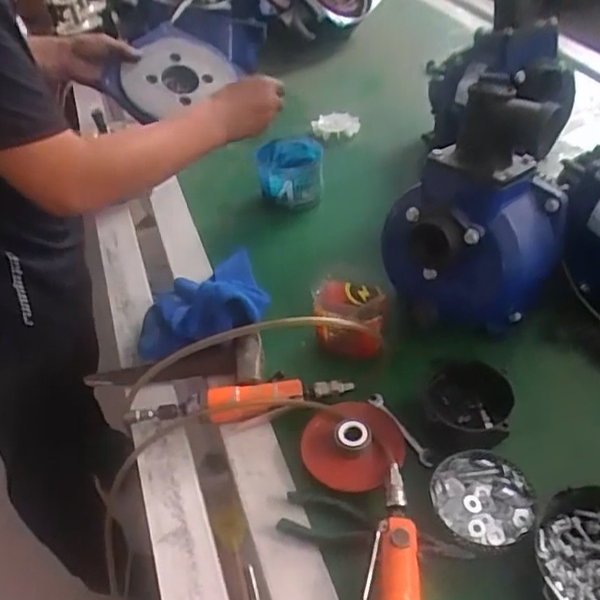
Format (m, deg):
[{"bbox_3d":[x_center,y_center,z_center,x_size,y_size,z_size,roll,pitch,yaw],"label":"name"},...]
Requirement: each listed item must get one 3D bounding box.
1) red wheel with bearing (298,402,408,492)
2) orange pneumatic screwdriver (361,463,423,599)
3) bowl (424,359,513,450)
[{"bbox_3d":[0.061,0.158,0.674,0.105,0.036,0.105,-4,44,4],"label":"red wheel with bearing"},{"bbox_3d":[0.085,0.278,0.545,0.050,0.034,0.261,-2,44,6],"label":"orange pneumatic screwdriver"},{"bbox_3d":[0.186,0.118,0.678,0.087,0.059,0.083,-4,44,4],"label":"bowl"}]

